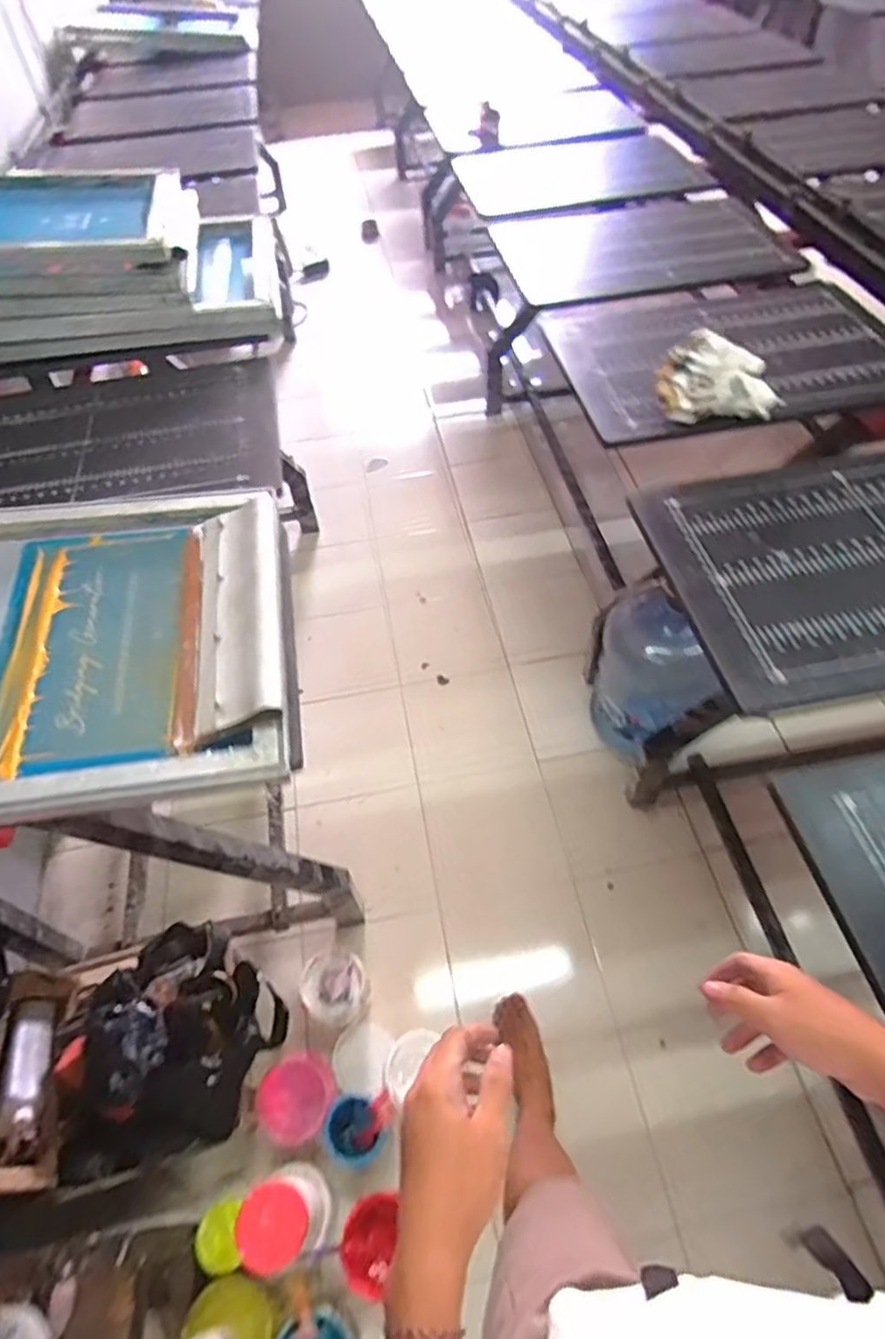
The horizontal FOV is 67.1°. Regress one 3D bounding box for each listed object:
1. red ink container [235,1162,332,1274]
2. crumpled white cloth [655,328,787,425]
[{"bbox_3d":[-0.235,0.832,1.023,0.103,0.185,0.120,-1,52,2],"label":"red ink container"},{"bbox_3d":[0.450,-0.471,1.086,0.192,0.083,0.150,7,53,8],"label":"crumpled white cloth"}]

